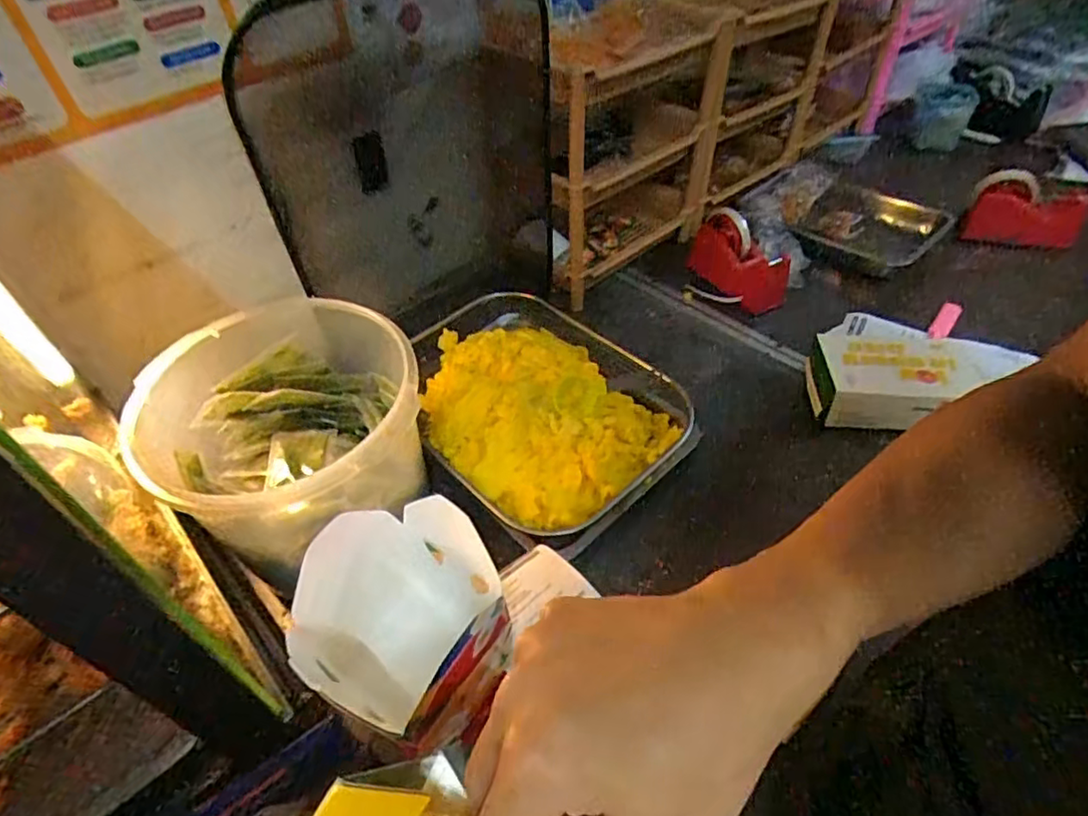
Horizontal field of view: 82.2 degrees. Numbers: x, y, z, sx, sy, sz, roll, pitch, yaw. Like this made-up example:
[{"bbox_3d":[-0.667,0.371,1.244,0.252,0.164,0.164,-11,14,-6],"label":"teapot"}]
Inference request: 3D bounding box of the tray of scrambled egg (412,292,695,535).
[{"bbox_3d":[-0.023,-0.011,0.765,0.265,0.052,0.367,-32,53,-26],"label":"tray of scrambled egg"}]

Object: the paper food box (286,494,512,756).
[{"bbox_3d":[-0.096,0.150,0.432,0.131,0.125,0.115,11,48,12],"label":"paper food box"}]

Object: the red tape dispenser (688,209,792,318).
[{"bbox_3d":[0.294,-0.217,0.934,0.146,0.122,0.095,8,47,9],"label":"red tape dispenser"}]

